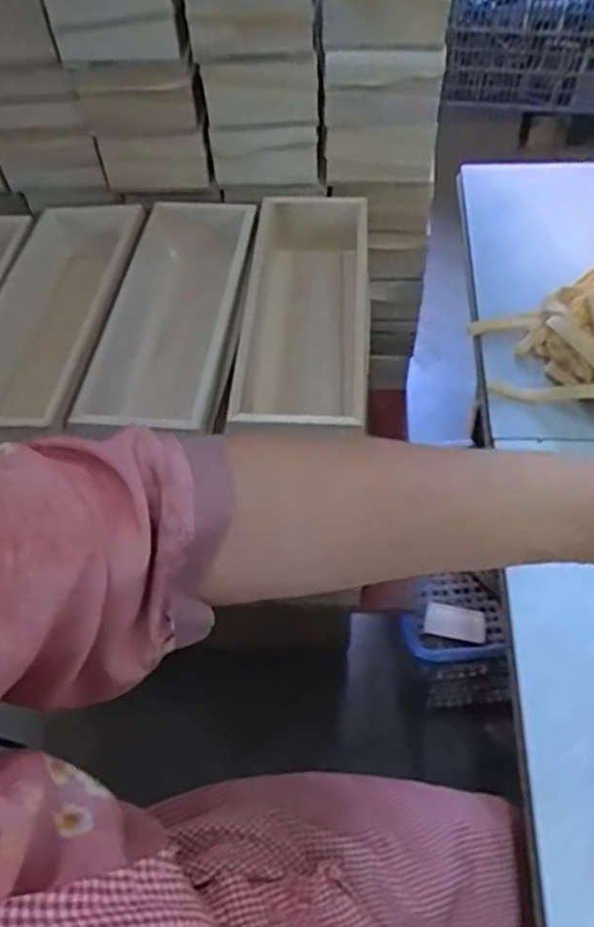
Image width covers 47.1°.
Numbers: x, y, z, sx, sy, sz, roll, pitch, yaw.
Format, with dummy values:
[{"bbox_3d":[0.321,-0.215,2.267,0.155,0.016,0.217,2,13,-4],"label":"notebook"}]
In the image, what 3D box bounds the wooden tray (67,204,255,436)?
[{"bbox_3d":[-0.107,-0.139,0.610,0.110,0.047,0.277,3,55,7],"label":"wooden tray"}]

